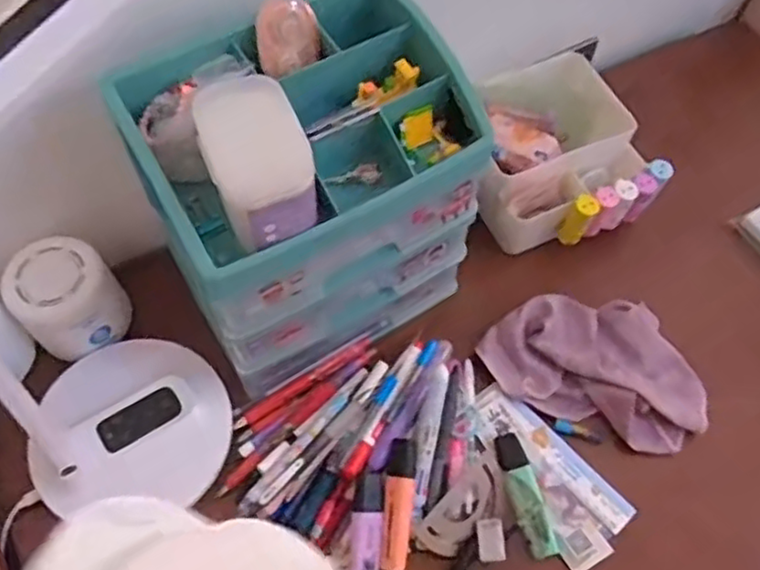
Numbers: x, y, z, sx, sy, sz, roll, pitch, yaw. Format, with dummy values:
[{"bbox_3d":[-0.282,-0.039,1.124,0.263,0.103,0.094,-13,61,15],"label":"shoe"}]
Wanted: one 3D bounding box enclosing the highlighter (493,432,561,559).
[{"bbox_3d":[0.125,0.178,0.591,0.026,0.012,0.105,-12,63,-8],"label":"highlighter"}]

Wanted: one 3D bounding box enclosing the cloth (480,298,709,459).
[{"bbox_3d":[0.203,0.071,0.645,0.201,0.028,0.124,21,63,9],"label":"cloth"}]

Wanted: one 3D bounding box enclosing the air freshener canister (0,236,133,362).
[{"bbox_3d":[-0.279,0.014,0.620,0.085,0.079,0.084,1,62,-1],"label":"air freshener canister"}]

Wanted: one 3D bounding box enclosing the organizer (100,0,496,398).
[{"bbox_3d":[-0.053,-0.074,0.549,0.222,0.260,0.158,-27,66,-15],"label":"organizer"}]

